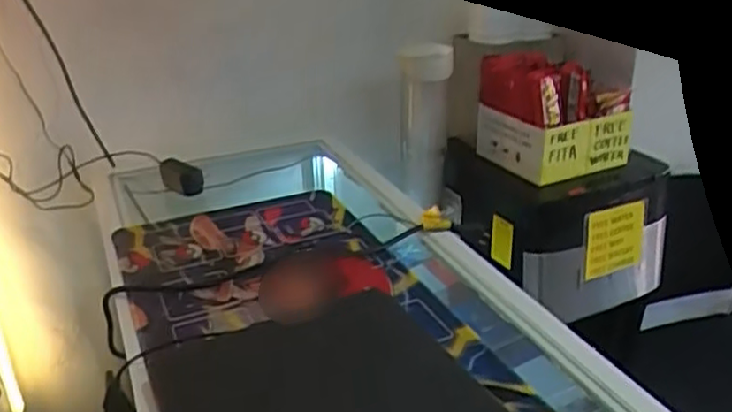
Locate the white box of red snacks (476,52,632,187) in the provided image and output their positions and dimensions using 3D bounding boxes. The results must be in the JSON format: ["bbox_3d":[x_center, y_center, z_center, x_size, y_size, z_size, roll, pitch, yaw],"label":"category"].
[{"bbox_3d":[0.320,-0.171,1.183,0.220,0.188,0.194,-16,28,-23],"label":"white box of red snacks"}]

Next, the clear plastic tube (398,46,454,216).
[{"bbox_3d":[0.100,-0.121,1.138,0.081,0.280,0.084,0,26,8],"label":"clear plastic tube"}]

